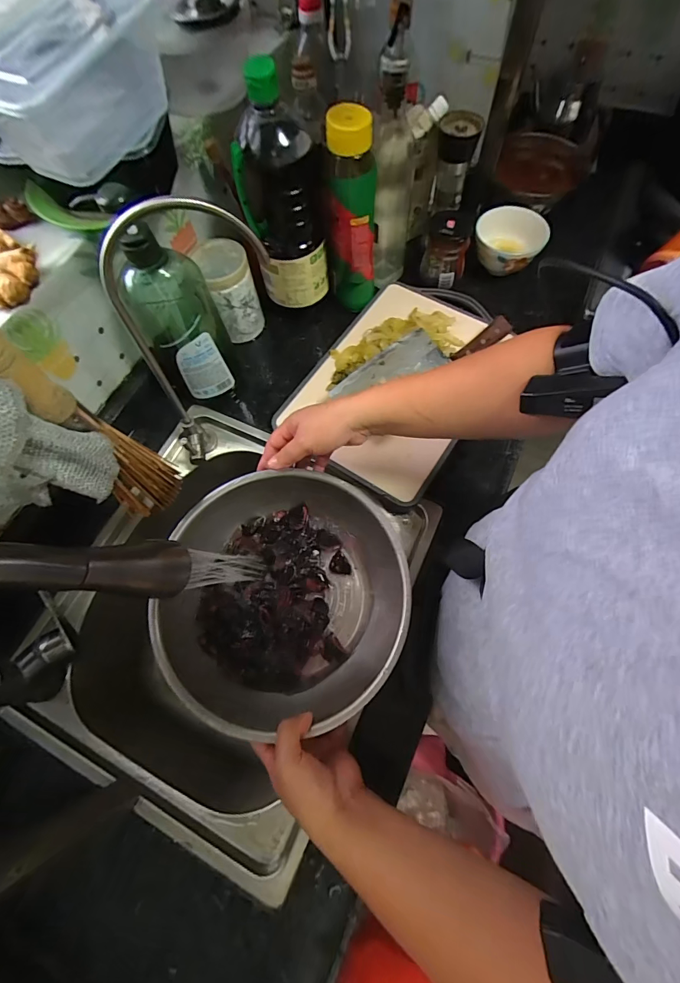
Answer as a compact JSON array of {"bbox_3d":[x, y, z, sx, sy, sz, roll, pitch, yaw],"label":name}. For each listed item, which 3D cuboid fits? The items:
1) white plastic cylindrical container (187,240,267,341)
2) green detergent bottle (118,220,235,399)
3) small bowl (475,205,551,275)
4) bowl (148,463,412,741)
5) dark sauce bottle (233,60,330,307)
[{"bbox_3d":[-0.164,-0.303,0.600,0.066,0.135,0.080,-26,69,-7],"label":"white plastic cylindrical container"},{"bbox_3d":[-0.199,-0.206,0.499,0.093,0.244,0.066,-24,69,-6],"label":"green detergent bottle"},{"bbox_3d":[0.277,-0.408,0.642,0.109,0.058,0.113,-1,68,3],"label":"small bowl"},{"bbox_3d":[-0.058,0.117,0.438,0.251,0.079,0.243,-1,68,3],"label":"bowl"},{"bbox_3d":[-0.076,-0.384,0.523,0.101,0.252,0.087,-15,68,-3],"label":"dark sauce bottle"}]

